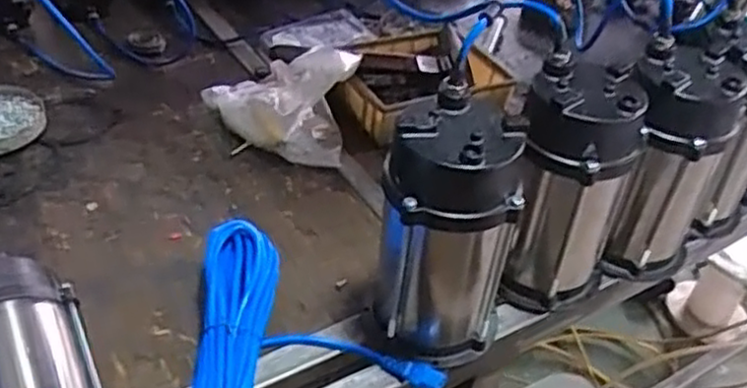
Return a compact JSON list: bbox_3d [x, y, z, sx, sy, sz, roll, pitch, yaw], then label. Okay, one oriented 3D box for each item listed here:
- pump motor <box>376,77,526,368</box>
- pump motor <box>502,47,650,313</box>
[{"bbox_3d":[0.068,0.048,0.703,0.127,0.262,0.111,18,41,12],"label":"pump motor"},{"bbox_3d":[0.203,-0.001,0.774,0.126,0.254,0.105,21,42,16],"label":"pump motor"}]

